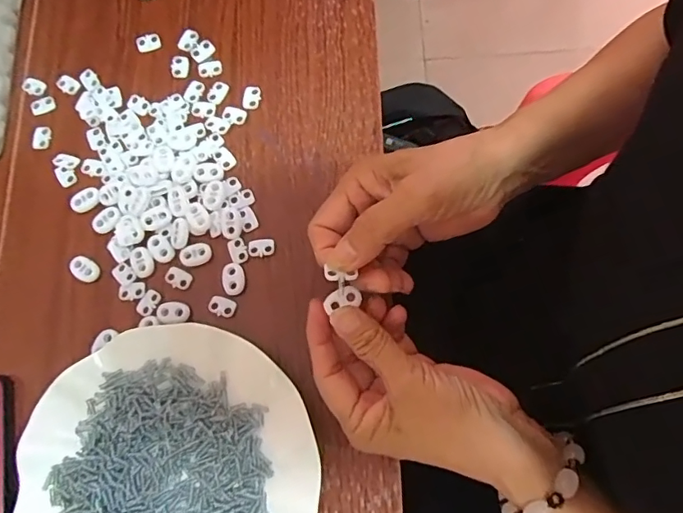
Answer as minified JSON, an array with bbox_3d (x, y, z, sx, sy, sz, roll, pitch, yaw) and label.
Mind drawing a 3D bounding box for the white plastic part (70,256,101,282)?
[{"bbox_3d":[-0.188,0.010,0.375,0.022,0.008,0.016,24,78,9],"label":"white plastic part"}]

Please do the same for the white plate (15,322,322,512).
[{"bbox_3d":[-0.108,0.138,0.322,0.182,0.028,0.179,-1,76,3],"label":"white plate"}]

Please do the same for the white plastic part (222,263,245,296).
[{"bbox_3d":[-0.077,0.016,0.363,0.016,0.004,0.023,-12,75,0],"label":"white plastic part"}]

